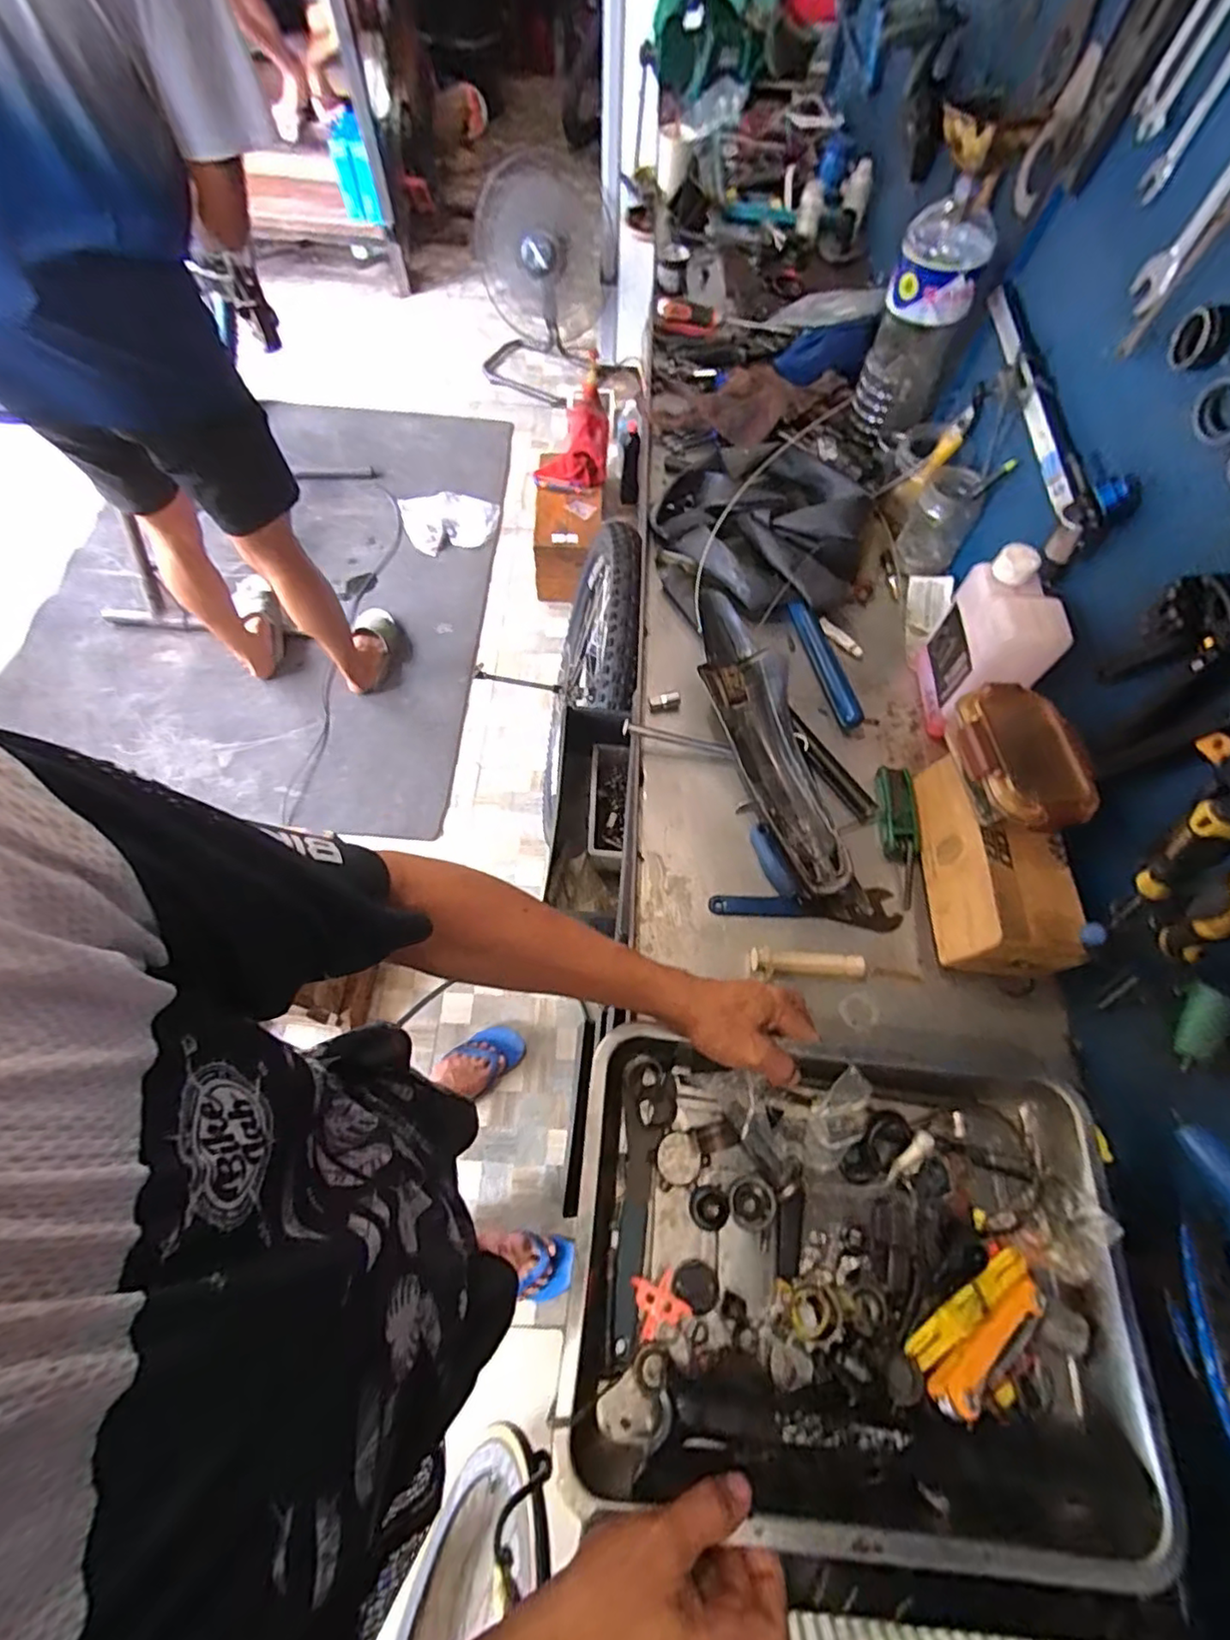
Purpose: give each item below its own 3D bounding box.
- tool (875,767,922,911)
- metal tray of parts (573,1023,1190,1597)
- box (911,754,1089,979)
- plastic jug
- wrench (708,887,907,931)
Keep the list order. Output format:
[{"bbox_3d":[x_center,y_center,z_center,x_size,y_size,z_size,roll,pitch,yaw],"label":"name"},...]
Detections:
[{"bbox_3d":[0.310,0.012,0.674,0.033,0.023,0.154,5,65,-1],"label":"tool"},{"bbox_3d":[0.172,0.323,0.455,0.377,0.061,0.277,7,65,0],"label":"metal tray of parts"},{"bbox_3d":[0.374,0.043,0.626,0.097,0.098,0.218,4,65,-1],"label":"box"},{"bbox_3d":[0.392,-0.178,0.679,0.067,0.181,0.135,-2,65,-4],"label":"plastic jug"},{"bbox_3d":[0.197,0.089,0.644,0.195,0.012,0.042,3,65,-2],"label":"wrench"}]

